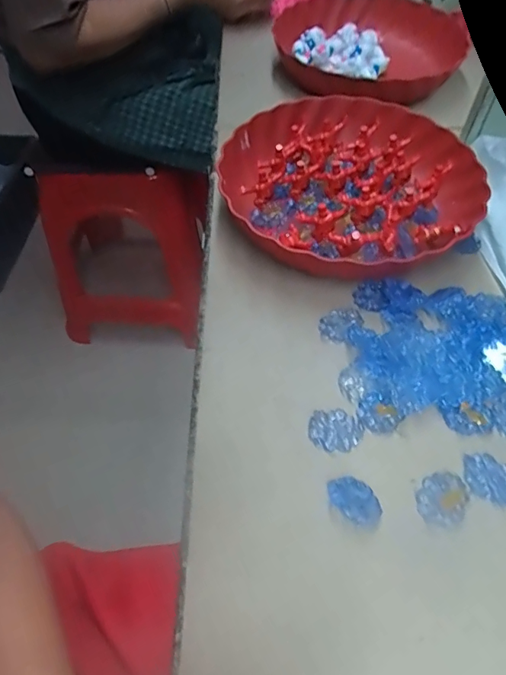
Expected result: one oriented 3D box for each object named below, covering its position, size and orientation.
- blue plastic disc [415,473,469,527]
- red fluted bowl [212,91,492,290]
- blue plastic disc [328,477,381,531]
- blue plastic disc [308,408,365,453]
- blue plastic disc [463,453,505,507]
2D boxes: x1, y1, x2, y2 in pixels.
[{"bbox_3d":[0.127,0.108,0.321,0.030,0.004,0.036,32,61,20],"label":"blue plastic disc"},{"bbox_3d":[0.092,-0.154,0.470,0.237,0.050,0.210,-15,57,-11],"label":"red fluted bowl"},{"bbox_3d":[0.067,0.108,0.316,0.030,0.008,0.036,-11,50,-30],"label":"blue plastic disc"},{"bbox_3d":[0.061,0.067,0.350,0.037,0.005,0.032,17,57,11],"label":"blue plastic disc"},{"bbox_3d":[0.163,0.096,0.329,0.036,0.004,0.032,21,57,14],"label":"blue plastic disc"}]

